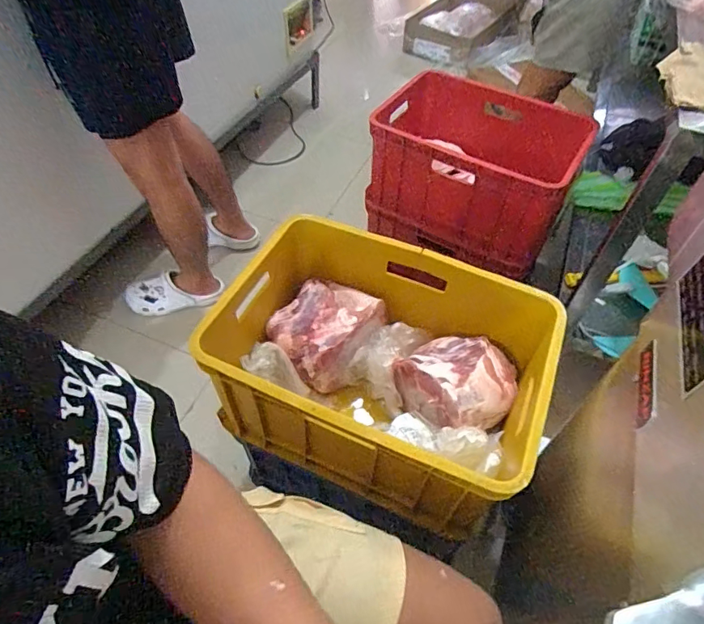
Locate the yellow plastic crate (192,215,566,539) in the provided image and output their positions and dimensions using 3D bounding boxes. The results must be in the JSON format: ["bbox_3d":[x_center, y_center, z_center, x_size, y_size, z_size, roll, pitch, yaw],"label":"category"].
[{"bbox_3d":[0.044,0.087,0.818,0.514,0.253,0.374,21,54,14],"label":"yellow plastic crate"}]

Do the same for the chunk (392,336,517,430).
[{"bbox_3d":[0.187,0.117,0.807,0.168,0.095,0.167,1,52,-1],"label":"chunk"}]

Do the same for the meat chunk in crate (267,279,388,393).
[{"bbox_3d":[-0.055,0.034,0.896,0.173,0.104,0.198,34,58,23],"label":"meat chunk in crate"}]

